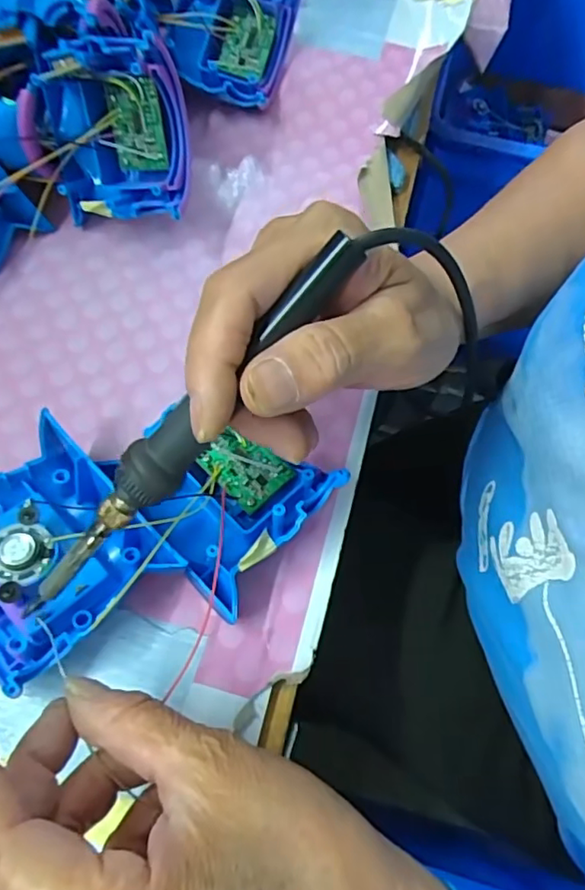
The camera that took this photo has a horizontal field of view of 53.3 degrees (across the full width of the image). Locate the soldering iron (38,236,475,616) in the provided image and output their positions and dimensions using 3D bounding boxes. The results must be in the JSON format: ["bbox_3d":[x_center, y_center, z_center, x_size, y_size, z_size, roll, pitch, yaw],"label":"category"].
[{"bbox_3d":[-0.034,-0.004,0.205,0.200,0.022,0.019,-44,72,10],"label":"soldering iron"}]

